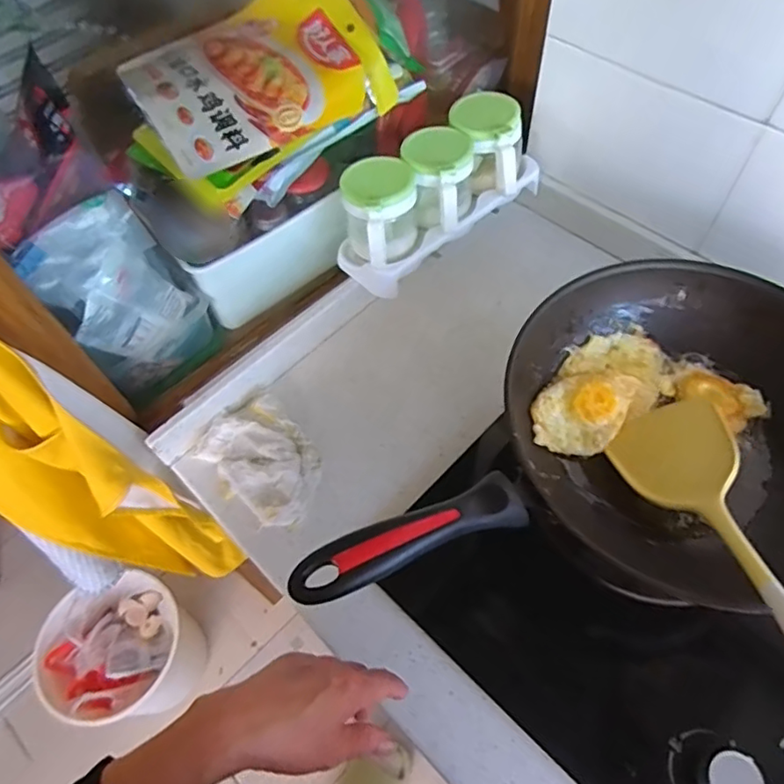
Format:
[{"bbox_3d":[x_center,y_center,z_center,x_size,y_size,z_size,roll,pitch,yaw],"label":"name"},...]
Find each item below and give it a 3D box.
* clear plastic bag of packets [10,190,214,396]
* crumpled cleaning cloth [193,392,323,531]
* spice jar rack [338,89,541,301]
[{"bbox_3d":[-0.261,-0.092,0.584,0.030,0.226,0.124,29,65,20],"label":"clear plastic bag of packets"},{"bbox_3d":[-0.139,0.073,0.619,0.100,0.024,0.153,-37,63,-17],"label":"crumpled cleaning cloth"},{"bbox_3d":[0.053,-0.237,0.678,0.256,0.104,0.100,-39,64,-18],"label":"spice jar rack"}]

